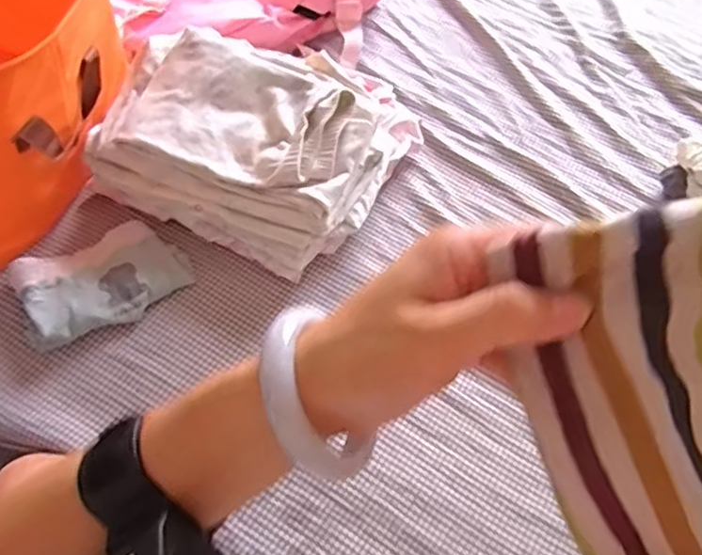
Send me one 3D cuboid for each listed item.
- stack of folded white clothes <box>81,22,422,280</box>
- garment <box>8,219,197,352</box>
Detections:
[{"bbox_3d":[-0.086,-0.163,0.697,0.268,0.119,0.267,23,60,11],"label":"stack of folded white clothes"},{"bbox_3d":[-0.235,0.002,0.629,0.153,0.032,0.098,-25,63,-18],"label":"garment"}]

